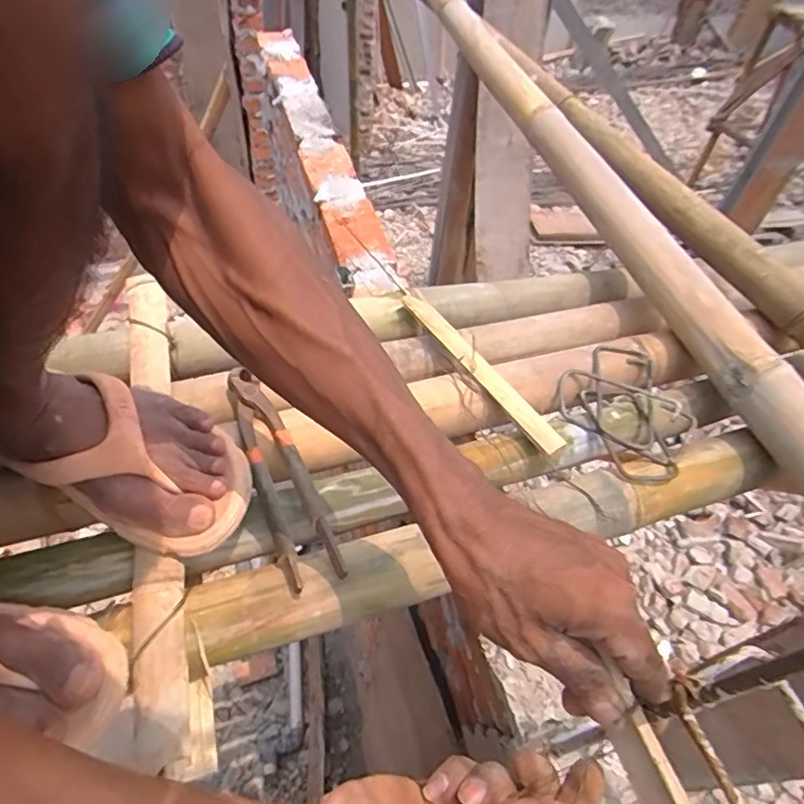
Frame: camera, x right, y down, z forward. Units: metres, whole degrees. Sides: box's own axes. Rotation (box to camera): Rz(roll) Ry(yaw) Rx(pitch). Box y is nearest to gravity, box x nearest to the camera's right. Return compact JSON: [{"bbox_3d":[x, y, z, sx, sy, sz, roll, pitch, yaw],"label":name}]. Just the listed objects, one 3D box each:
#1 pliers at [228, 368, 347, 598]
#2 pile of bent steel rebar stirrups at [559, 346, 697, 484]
[{"bbox_3d":[-0.104,0.059,0.476,0.050,0.029,0.213,-17,56,-17],"label":"pliers"},{"bbox_3d":[0.229,0.010,0.549,0.116,0.040,0.154,-18,56,-18],"label":"pile of bent steel rebar stirrups"}]

